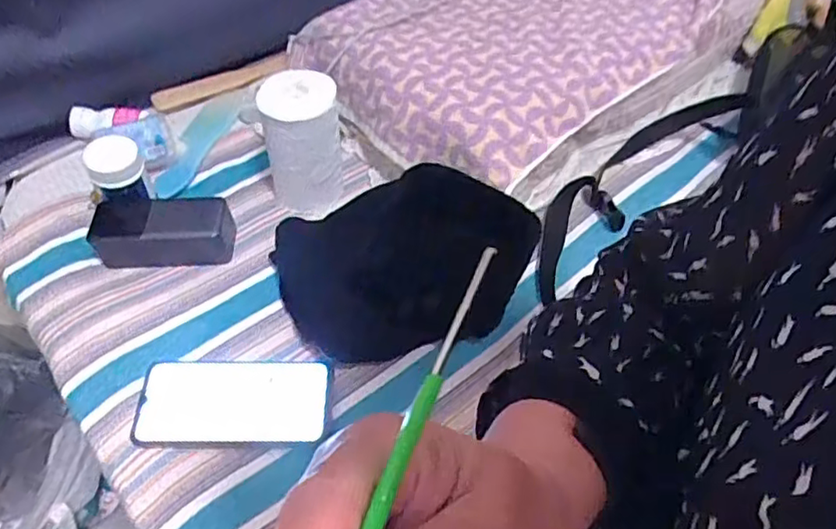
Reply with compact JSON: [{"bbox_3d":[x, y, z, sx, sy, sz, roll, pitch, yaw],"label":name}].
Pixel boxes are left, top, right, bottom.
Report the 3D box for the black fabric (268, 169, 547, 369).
[{"bbox_3d":[-0.014,-0.022,0.601,0.244,0.107,0.177,-11,53,-10],"label":"black fabric"}]

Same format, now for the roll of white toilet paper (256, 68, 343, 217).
[{"bbox_3d":[-0.122,-0.128,0.665,0.075,0.130,0.088,-4,52,-5],"label":"roll of white toilet paper"}]

